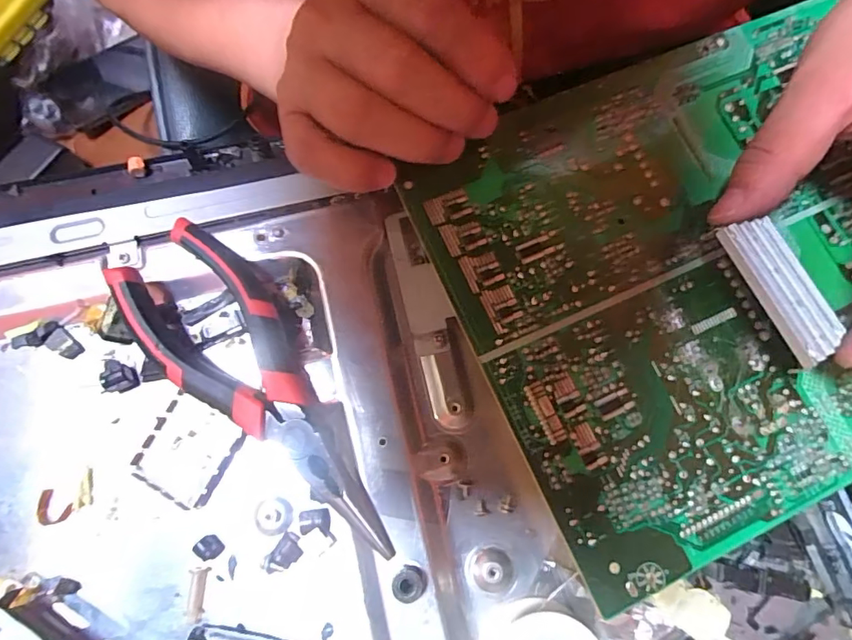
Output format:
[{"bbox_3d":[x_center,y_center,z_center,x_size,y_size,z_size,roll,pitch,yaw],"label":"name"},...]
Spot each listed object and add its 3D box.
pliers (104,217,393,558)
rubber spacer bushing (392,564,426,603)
[{"bbox_3d":[-0.066,0.030,0.206,0.049,0.032,0.146,-36,78,-8],"label":"pliers"},{"bbox_3d":[-0.006,0.102,0.197,0.013,0.010,0.011,13,76,5],"label":"rubber spacer bushing"}]

